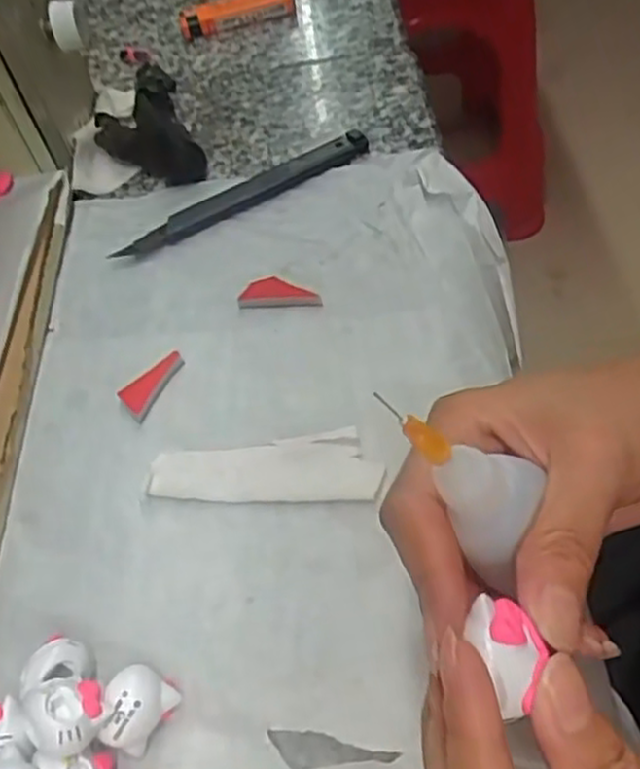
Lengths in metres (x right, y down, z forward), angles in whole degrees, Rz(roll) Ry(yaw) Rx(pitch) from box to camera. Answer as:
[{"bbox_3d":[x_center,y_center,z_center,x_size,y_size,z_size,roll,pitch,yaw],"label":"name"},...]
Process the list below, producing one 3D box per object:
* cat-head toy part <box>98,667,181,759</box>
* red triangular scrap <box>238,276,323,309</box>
[{"bbox_3d":[-0.060,0.103,0.242,0.019,0.019,0.025,31,64,27],"label":"cat-head toy part"},{"bbox_3d":[-0.018,-0.044,0.356,0.038,0.005,0.017,0,54,8],"label":"red triangular scrap"}]

